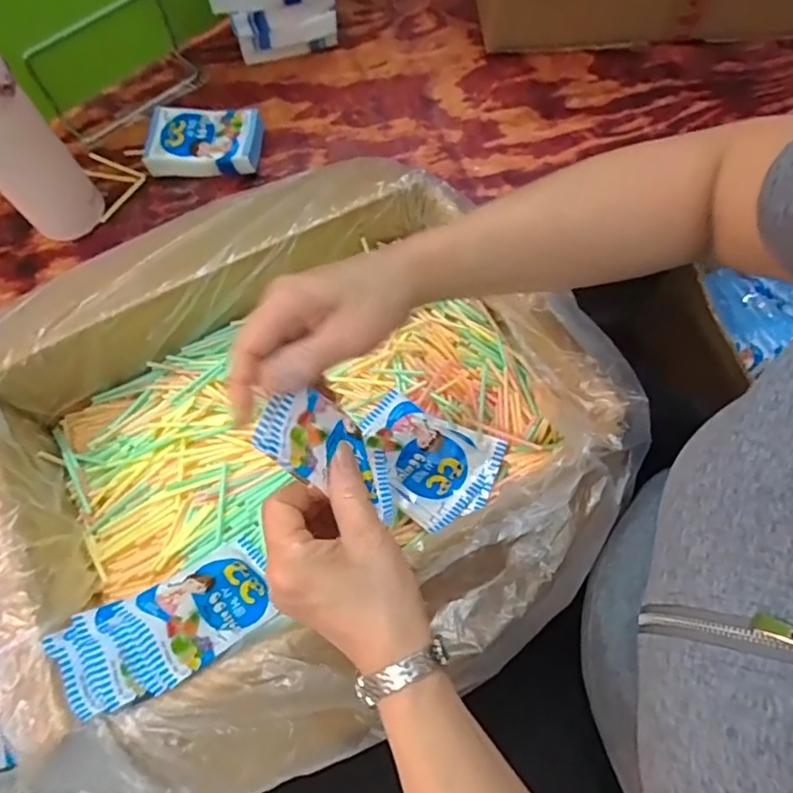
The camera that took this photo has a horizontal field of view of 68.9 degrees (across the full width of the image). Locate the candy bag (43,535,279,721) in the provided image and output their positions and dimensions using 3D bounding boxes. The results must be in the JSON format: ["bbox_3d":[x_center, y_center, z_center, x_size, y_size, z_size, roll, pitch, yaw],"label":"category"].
[{"bbox_3d":[-0.141,0.145,0.376,0.136,0.027,0.068,-24,64,-40],"label":"candy bag"}]

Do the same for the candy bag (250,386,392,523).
[{"bbox_3d":[-0.036,0.029,0.331,0.007,0.100,0.049,-12,57,43],"label":"candy bag"}]

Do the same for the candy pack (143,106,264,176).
[{"bbox_3d":[-0.194,-0.259,0.584,0.111,0.021,0.072,0,67,2],"label":"candy pack"}]

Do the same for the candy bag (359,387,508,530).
[{"bbox_3d":[0.020,0.050,0.449,0.110,0.016,0.087,26,71,12],"label":"candy bag"}]

